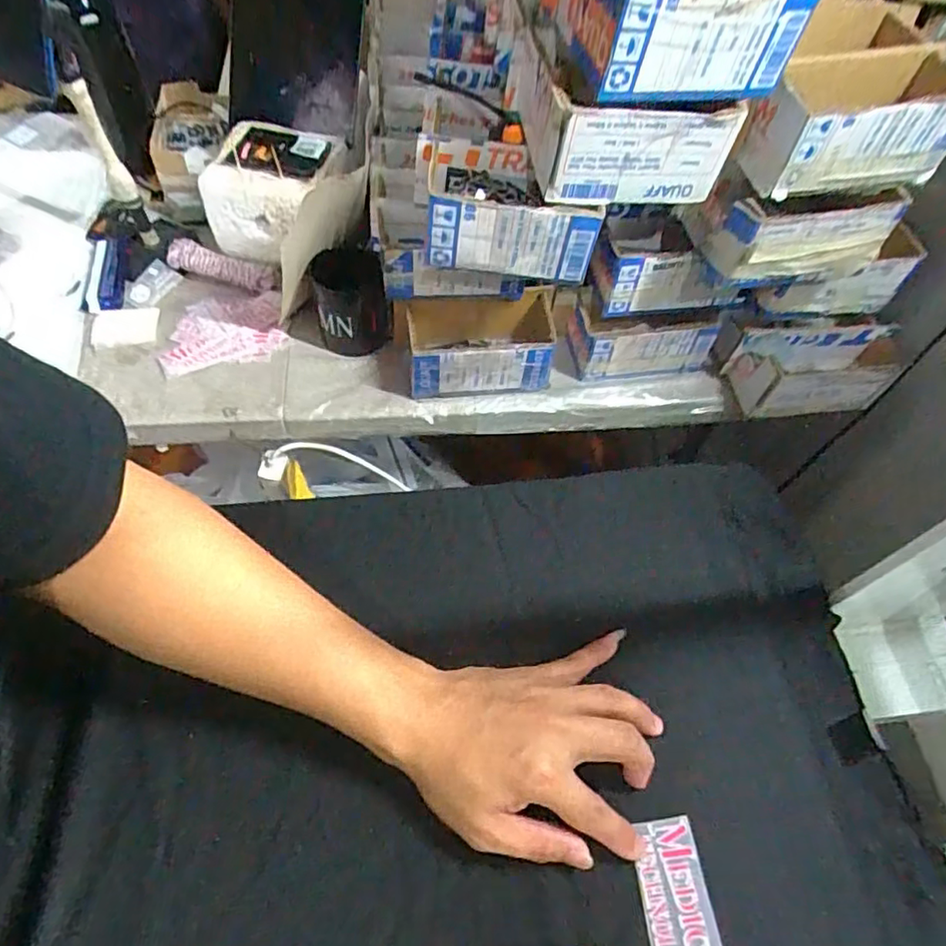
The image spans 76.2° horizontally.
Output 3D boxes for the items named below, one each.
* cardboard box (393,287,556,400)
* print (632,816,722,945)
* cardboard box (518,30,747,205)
[{"bbox_3d":[0.001,-0.146,0.681,0.177,0.077,0.105,-1,58,-6],"label":"cardboard box"},{"bbox_3d":[0.116,0.247,0.338,0.040,0.004,0.090,-3,59,-7],"label":"print"},{"bbox_3d":[0.119,-0.305,0.516,0.150,0.077,0.143,-8,59,-10],"label":"cardboard box"}]

